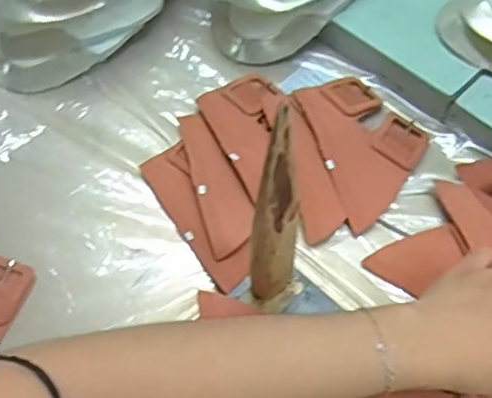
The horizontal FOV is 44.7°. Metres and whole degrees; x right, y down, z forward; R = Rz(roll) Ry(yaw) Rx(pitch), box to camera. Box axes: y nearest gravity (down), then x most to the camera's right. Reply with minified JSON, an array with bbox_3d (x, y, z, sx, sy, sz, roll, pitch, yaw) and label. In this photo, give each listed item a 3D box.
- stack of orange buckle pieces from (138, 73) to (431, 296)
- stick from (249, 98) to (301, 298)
[{"bbox_3d":[0.033,-0.042,0.535,0.225,0.024,0.181,-29,63,-13],"label":"stack of orange buckle pieces"},{"bbox_3d":[0.018,0.021,0.381,0.030,0.223,0.026,2,60,4],"label":"stick"}]

